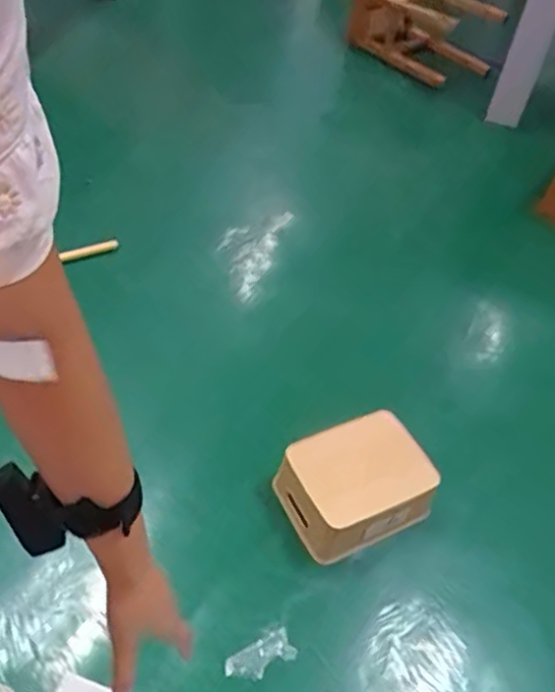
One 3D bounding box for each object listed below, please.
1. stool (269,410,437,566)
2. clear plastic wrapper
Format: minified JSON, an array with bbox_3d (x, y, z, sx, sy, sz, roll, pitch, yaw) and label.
[{"bbox_3d":[0.136,0.246,1.160,0.242,0.138,0.196,-20,53,-23],"label":"stool"},{"bbox_3d":[-0.027,0.470,0.990,0.107,0.007,0.049,-18,53,-21],"label":"clear plastic wrapper"}]

